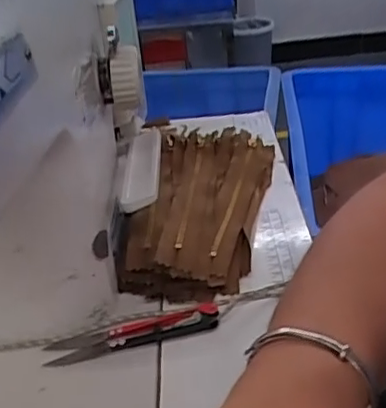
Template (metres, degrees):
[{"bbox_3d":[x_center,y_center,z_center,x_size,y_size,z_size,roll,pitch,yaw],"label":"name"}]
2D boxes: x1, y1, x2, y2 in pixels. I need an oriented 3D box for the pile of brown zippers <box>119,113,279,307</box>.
[{"bbox_3d":[0.010,-0.004,0.502,0.106,0.035,0.233,0,29,9],"label":"pile of brown zippers"}]

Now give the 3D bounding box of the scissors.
[{"bbox_3d":[-0.036,0.079,0.375,0.103,0.008,0.025,-11,29,-11],"label":"scissors"}]

